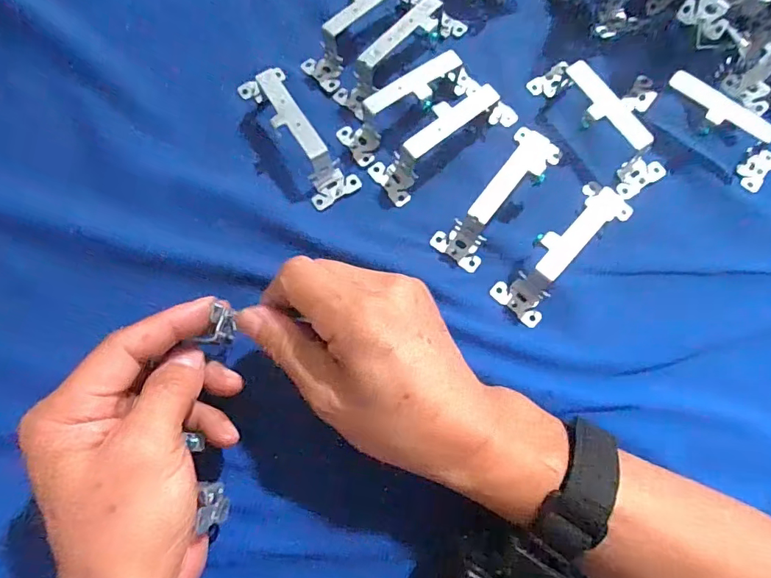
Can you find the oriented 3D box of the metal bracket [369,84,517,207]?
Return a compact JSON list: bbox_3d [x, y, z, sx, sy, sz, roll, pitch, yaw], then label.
[{"bbox_3d":[0.039,-0.100,0.309,0.104,0.031,0.032,-37,78,-11],"label":"metal bracket"}]

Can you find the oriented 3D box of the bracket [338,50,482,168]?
[{"bbox_3d":[0.017,-0.124,0.313,0.100,0.033,0.030,-34,78,-10],"label":"bracket"}]

